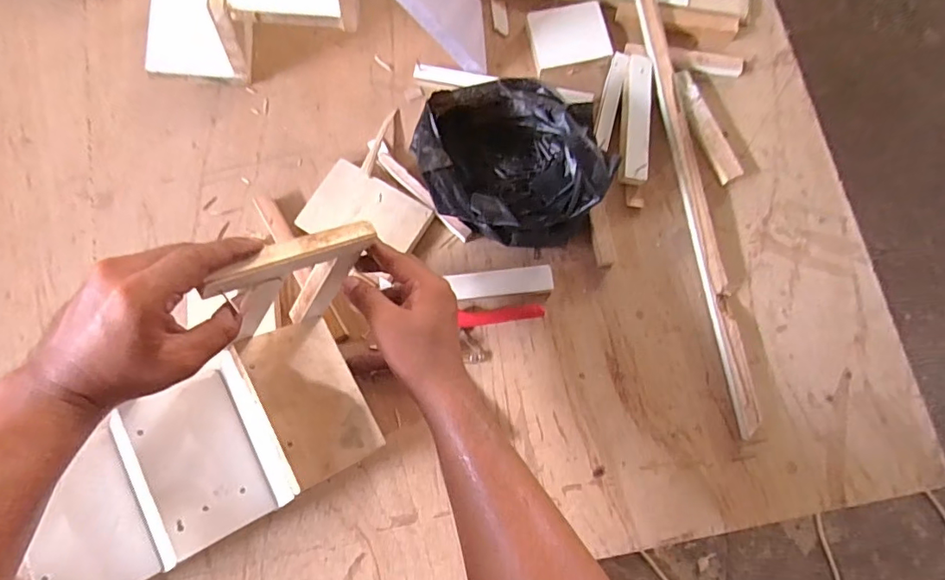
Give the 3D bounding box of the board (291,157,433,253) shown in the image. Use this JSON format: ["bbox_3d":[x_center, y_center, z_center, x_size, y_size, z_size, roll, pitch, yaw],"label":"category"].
[{"bbox_3d":[-0.120,-0.081,0.591,0.130,0.019,0.088,29,80,8],"label":"board"}]

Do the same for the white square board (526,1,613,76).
[{"bbox_3d":[0.114,-0.307,0.630,0.089,0.010,0.078,-12,77,-1],"label":"white square board"}]

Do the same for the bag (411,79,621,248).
[{"bbox_3d":[0.032,-0.137,0.552,0.157,0.108,0.203,-41,80,-7],"label":"bag"}]

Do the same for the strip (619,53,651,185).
[{"bbox_3d":[0.186,-0.193,0.596,0.030,0.018,0.146,4,77,2],"label":"strip"}]

